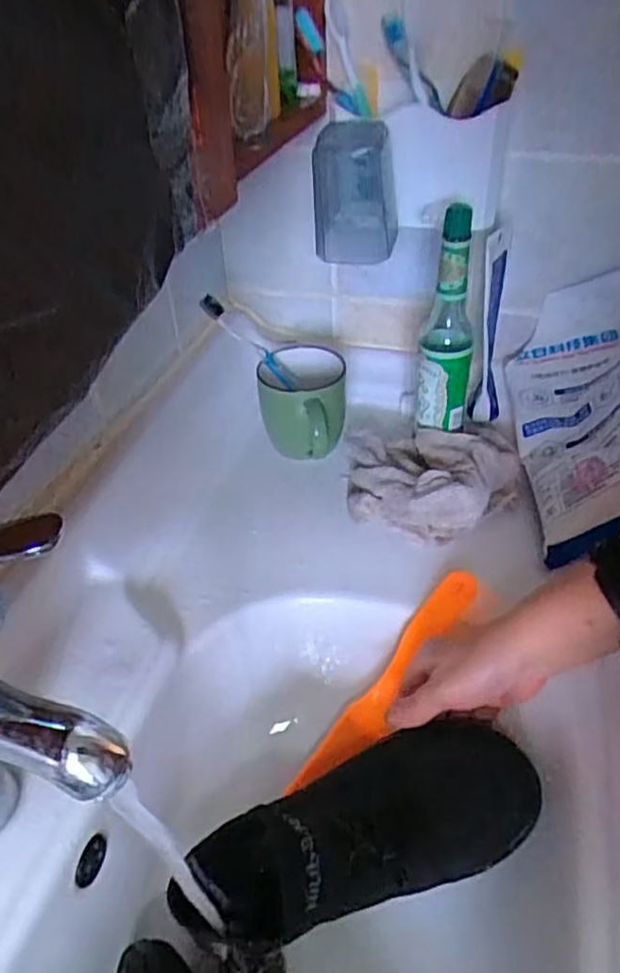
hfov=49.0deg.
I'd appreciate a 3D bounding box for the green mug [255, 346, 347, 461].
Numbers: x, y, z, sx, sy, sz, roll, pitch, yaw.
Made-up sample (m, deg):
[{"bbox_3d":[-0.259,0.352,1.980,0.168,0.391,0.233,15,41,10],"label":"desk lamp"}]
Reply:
[{"bbox_3d":[-0.006,-0.076,0.672,0.085,0.088,0.094,-6,39,-3],"label":"green mug"}]

